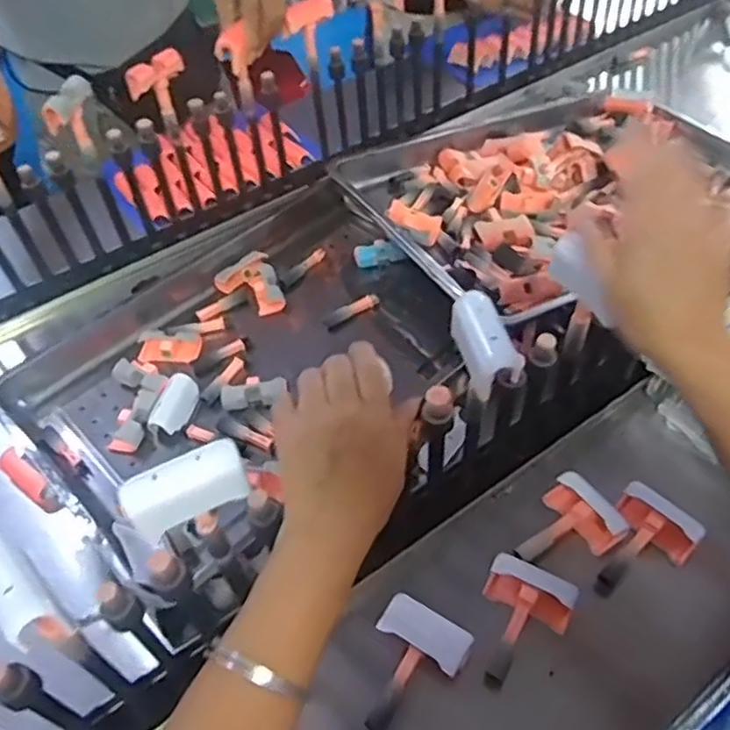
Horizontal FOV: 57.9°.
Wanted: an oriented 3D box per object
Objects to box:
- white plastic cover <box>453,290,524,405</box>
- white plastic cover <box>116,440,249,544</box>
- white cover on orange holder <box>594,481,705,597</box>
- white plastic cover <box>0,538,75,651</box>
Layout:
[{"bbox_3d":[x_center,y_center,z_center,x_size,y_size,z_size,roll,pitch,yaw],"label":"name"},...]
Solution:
[{"bbox_3d":[0.085,-0.017,0.476,0.030,0.032,0.080,-13,50,-7],"label":"white plastic cover"},{"bbox_3d":[-0.113,0.078,0.416,0.074,0.037,0.031,-21,51,-14],"label":"white plastic cover"},{"bbox_3d":[0.251,0.167,0.603,0.072,0.034,0.101,33,59,28],"label":"white cover on orange holder"},{"bbox_3d":[-0.205,0.128,0.381,0.082,0.014,0.028,35,60,29],"label":"white plastic cover"}]

